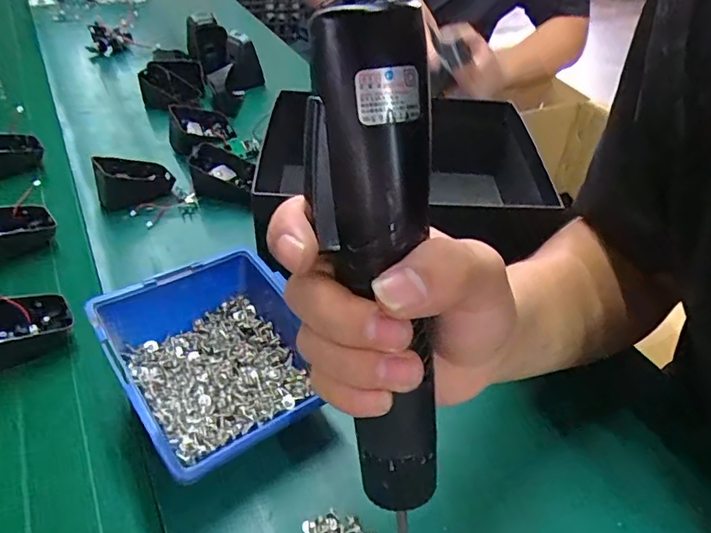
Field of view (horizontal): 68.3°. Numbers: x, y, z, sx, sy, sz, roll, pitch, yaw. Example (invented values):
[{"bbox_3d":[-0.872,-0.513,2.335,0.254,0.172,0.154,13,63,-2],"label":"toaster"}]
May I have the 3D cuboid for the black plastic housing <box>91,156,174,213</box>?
[{"bbox_3d":[-0.209,-0.084,0.497,0.068,0.037,0.051,-20,46,-25],"label":"black plastic housing"}]

